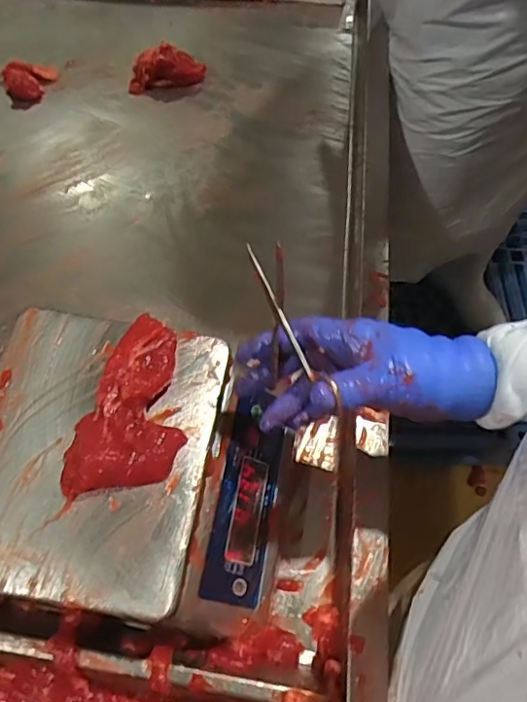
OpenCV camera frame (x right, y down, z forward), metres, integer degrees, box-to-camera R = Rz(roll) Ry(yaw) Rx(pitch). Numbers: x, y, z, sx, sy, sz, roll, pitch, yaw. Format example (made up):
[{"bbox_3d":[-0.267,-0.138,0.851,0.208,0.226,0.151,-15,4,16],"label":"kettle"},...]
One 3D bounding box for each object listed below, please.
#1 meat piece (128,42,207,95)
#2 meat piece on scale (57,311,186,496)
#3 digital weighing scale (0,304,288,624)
[{"bbox_3d":[-0.140,-0.408,0.786,0.109,0.045,0.041,-8,62,-6],"label":"meat piece"},{"bbox_3d":[-0.098,0.045,0.431,0.079,0.022,0.148,18,63,8],"label":"meat piece on scale"},{"bbox_3d":[-0.110,0.104,0.472,0.242,0.112,0.220,9,62,3],"label":"digital weighing scale"}]

